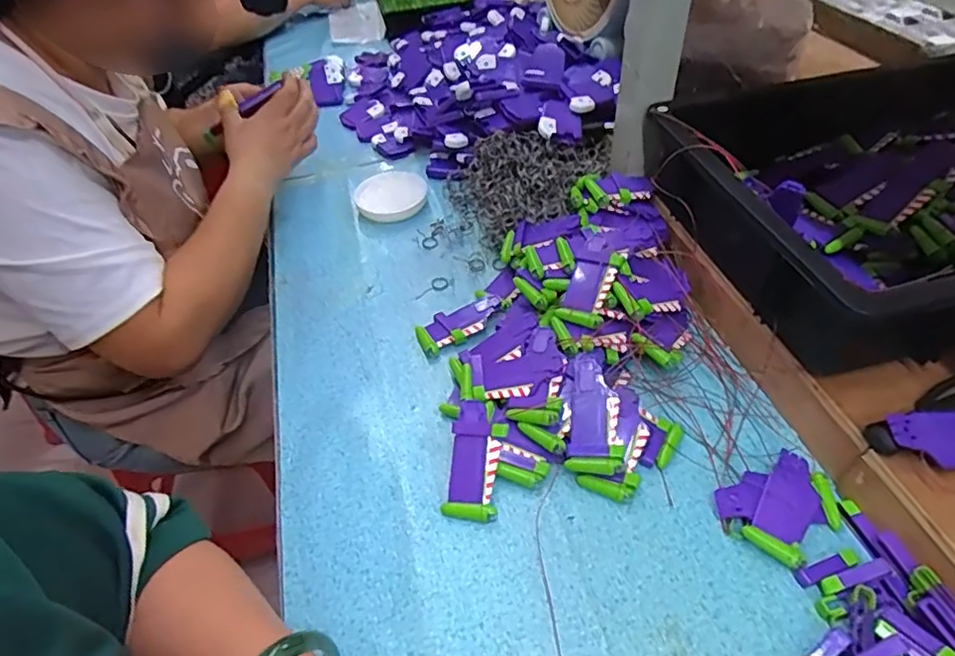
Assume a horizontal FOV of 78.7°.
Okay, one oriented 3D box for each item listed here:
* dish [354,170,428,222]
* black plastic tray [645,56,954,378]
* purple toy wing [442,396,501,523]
[{"bbox_3d":[-0.108,-0.169,0.739,0.088,0.025,0.093,-3,46,3],"label":"dish"},{"bbox_3d":[0.402,-0.132,0.514,0.435,0.088,0.312,-11,46,-5],"label":"black plastic tray"},{"bbox_3d":[-0.004,0.103,0.459,0.040,0.011,0.090,0,74,5],"label":"purple toy wing"}]

